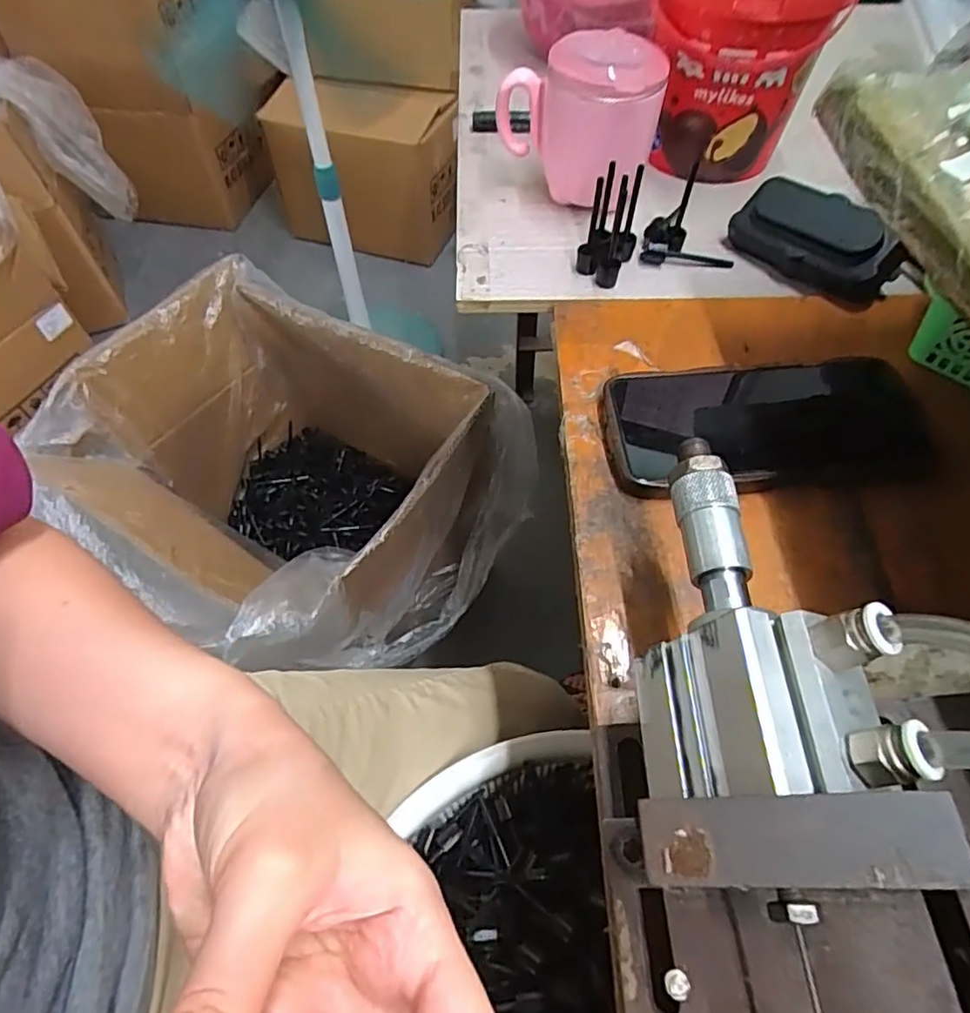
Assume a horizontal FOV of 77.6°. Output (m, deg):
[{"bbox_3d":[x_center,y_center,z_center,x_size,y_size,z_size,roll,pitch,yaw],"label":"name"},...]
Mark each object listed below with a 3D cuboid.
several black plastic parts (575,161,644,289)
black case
[{"bbox_3d":[0.084,-0.188,0.402,0.037,0.060,0.056,11,58,7],"label":"several black plastic parts"},{"bbox_3d":[0.212,-0.177,0.399,0.040,0.036,0.099,-33,63,-19],"label":"black case"}]

